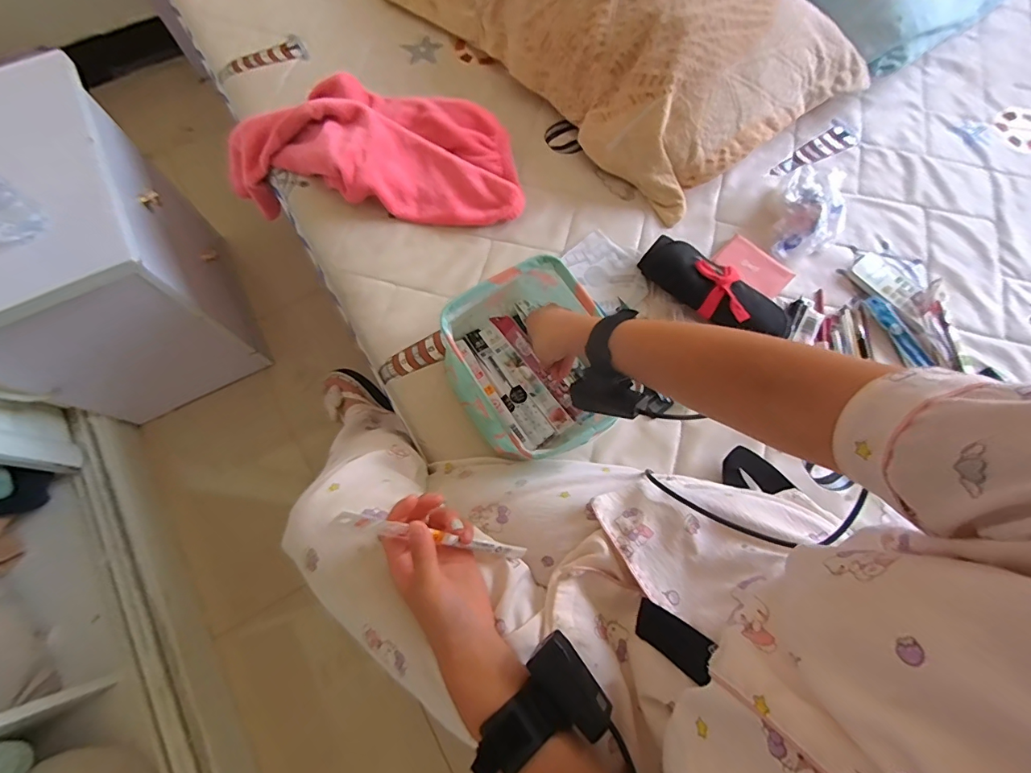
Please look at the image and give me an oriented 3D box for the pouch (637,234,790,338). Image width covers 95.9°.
[{"bbox_3d":[0.270,-0.126,0.627,0.211,0.052,0.077,42,76,11],"label":"pouch"}]

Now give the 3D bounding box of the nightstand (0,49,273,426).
[{"bbox_3d":[-0.761,-0.211,0.838,0.318,0.456,0.412,-24,75,-9],"label":"nightstand"}]

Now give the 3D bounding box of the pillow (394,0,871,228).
[{"bbox_3d":[0.139,-0.610,0.725,0.383,0.155,0.714,-43,78,-13],"label":"pillow"}]

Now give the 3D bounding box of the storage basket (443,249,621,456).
[{"bbox_3d":[0.014,-0.035,0.554,0.170,0.126,0.209,-32,76,-11],"label":"storage basket"}]

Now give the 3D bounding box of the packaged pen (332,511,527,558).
[{"bbox_3d":[-0.061,0.123,0.379,0.172,0.011,0.011,24,69,-33],"label":"packaged pen"}]

